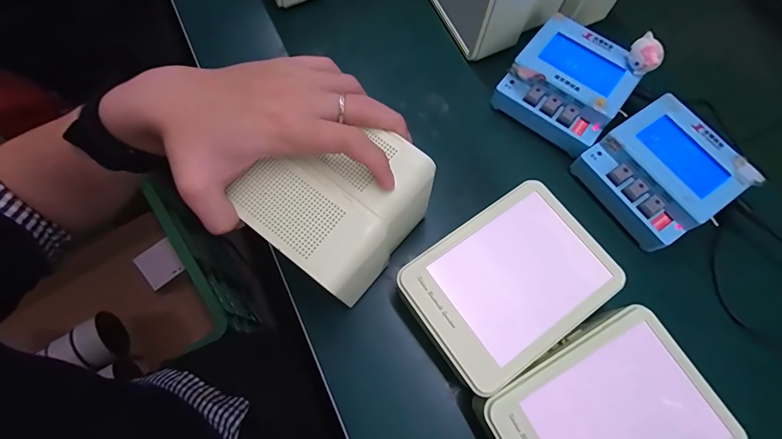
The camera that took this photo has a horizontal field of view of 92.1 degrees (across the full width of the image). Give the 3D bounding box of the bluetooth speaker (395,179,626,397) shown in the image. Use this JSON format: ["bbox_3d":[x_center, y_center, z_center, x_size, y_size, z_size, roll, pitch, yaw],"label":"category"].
[{"bbox_3d":[0.086,0.050,0.292,0.139,0.046,0.103,-33,74,-13],"label":"bluetooth speaker"}]

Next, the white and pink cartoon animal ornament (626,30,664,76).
[{"bbox_3d":[0.223,-0.142,0.332,0.027,0.031,0.023,41,74,12],"label":"white and pink cartoon animal ornament"}]

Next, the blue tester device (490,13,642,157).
[{"bbox_3d":[0.166,-0.125,0.362,0.102,0.053,0.099,40,73,12],"label":"blue tester device"}]

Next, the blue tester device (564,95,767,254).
[{"bbox_3d":[0.231,-0.040,0.329,0.099,0.048,0.101,-33,74,-13],"label":"blue tester device"}]

